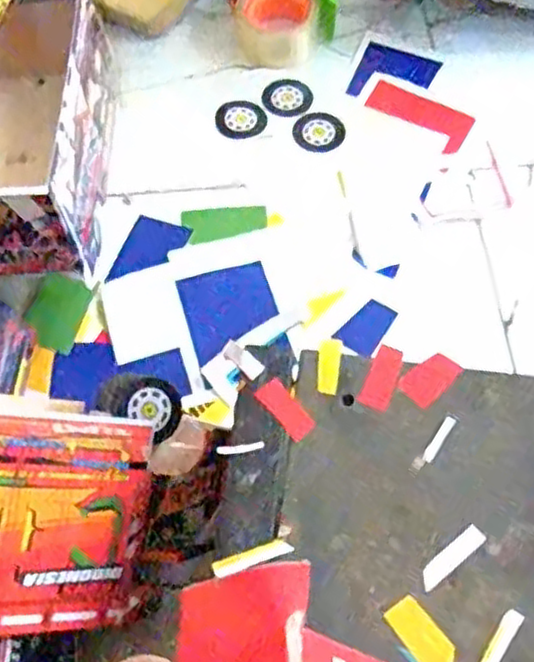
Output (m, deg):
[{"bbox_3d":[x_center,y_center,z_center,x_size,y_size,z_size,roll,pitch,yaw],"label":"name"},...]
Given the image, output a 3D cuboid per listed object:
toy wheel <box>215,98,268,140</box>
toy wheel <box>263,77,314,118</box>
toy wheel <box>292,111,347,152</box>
[{"bbox_3d":[-0.028,-0.239,0.817,0.056,0.011,0.053,-1,65,1],"label":"toy wheel"},{"bbox_3d":[0.024,-0.267,0.833,0.055,0.005,0.053,-36,69,-15],"label":"toy wheel"},{"bbox_3d":[0.058,-0.222,0.808,0.057,0.006,0.050,7,65,4],"label":"toy wheel"}]

